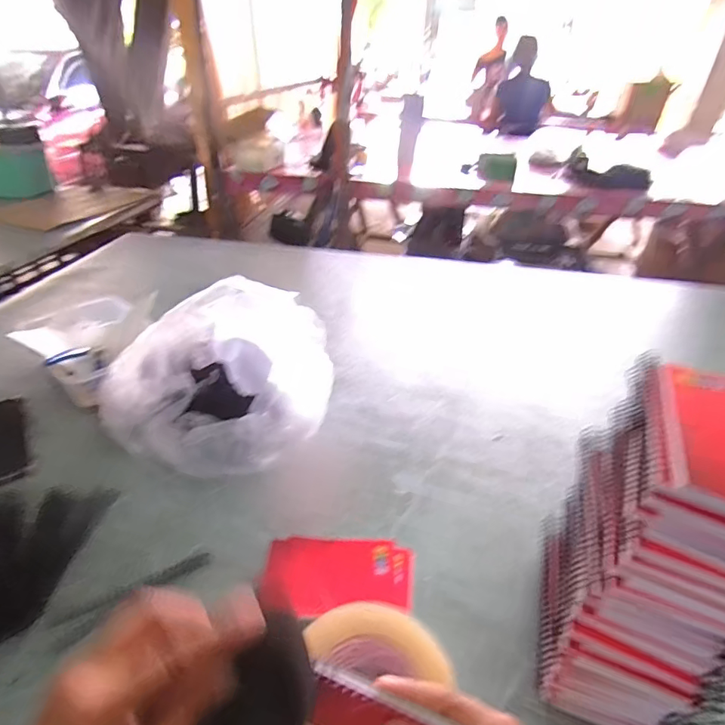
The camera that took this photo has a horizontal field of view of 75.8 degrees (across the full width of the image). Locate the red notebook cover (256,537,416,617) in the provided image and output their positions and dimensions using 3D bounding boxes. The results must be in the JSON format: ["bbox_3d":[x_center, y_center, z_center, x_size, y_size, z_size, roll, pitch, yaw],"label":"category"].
[{"bbox_3d":[-0.022,0.206,0.453,0.144,0.011,0.093,6,22,0],"label":"red notebook cover"}]

